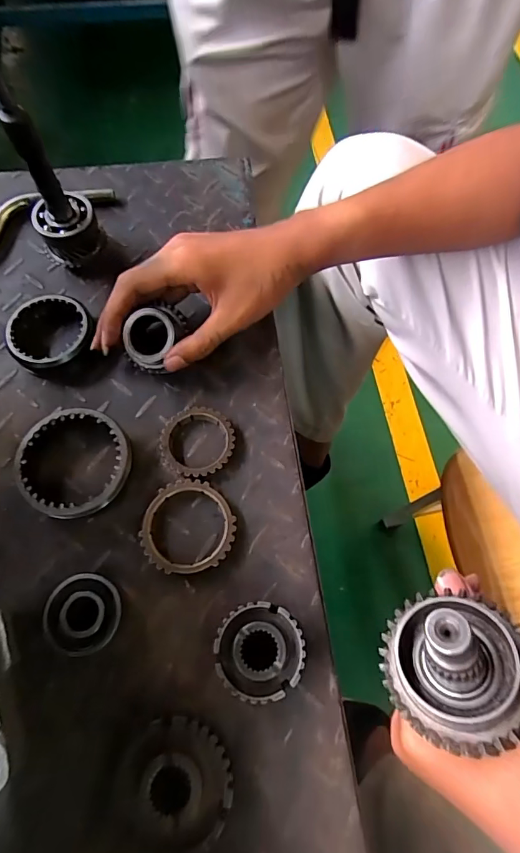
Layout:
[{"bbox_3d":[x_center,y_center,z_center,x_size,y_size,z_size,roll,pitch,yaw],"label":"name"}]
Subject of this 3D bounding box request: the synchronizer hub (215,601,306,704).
[{"bbox_3d":[0.000,0.144,0.286,0.054,0.022,0.055,2,67,-1],"label":"synchronizer hub"}]

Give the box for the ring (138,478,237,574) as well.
[{"bbox_3d":[-0.051,0.071,0.320,0.067,0.011,0.066,1,67,-2],"label":"ring"}]

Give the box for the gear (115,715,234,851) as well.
[{"bbox_3d":[-0.050,0.205,0.259,0.066,0.020,0.060,1,67,-2],"label":"gear"}]

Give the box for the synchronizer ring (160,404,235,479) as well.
[{"bbox_3d":[-0.048,0.013,0.344,0.056,0.012,0.055,1,67,-2],"label":"synchronizer ring"}]

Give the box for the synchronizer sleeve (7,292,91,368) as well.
[{"bbox_3d":[-0.175,-0.077,0.373,0.067,0.025,0.068,1,67,-2],"label":"synchronizer sleeve"}]

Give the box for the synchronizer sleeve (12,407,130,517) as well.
[{"bbox_3d":[-0.138,0.029,0.331,0.081,0.025,0.080,1,67,-2],"label":"synchronizer sleeve"}]

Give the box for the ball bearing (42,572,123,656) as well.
[{"bbox_3d":[-0.116,0.124,0.294,0.046,0.016,0.048,1,67,-2],"label":"ball bearing"}]

